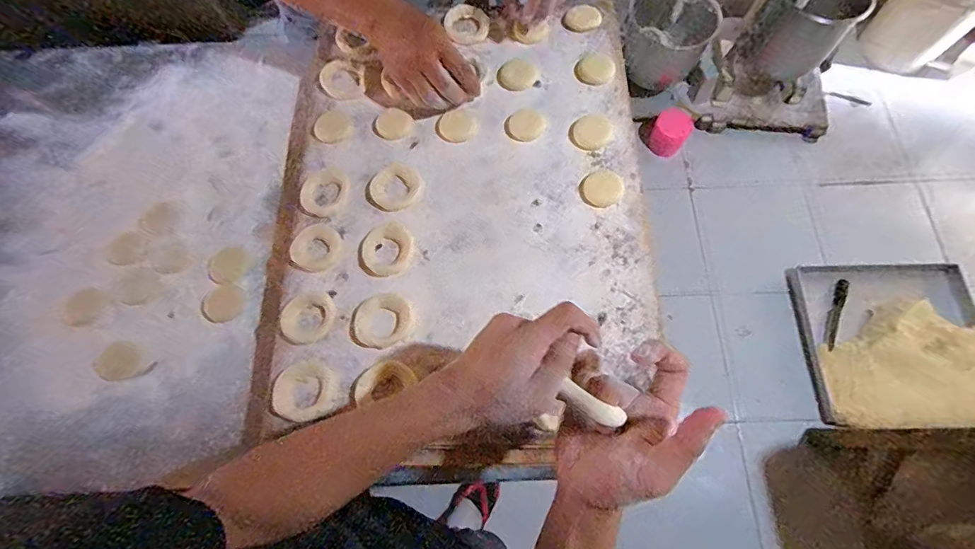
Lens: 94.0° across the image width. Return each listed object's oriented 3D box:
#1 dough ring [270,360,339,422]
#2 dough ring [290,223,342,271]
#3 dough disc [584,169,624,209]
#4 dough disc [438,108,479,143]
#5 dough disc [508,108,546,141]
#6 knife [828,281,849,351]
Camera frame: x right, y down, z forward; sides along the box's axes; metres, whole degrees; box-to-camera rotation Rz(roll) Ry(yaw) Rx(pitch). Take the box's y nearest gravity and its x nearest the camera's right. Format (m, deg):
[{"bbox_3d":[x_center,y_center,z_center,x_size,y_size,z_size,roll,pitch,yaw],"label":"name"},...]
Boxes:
[{"bbox_3d":[-0.191,0.120,0.474,0.066,0.007,0.059,-8,70,-2],"label":"dough ring"},{"bbox_3d":[-0.200,-0.032,0.527,0.056,0.005,0.056,0,70,1],"label":"dough ring"},{"bbox_3d":[0.140,-0.104,0.548,0.046,0.005,0.048,0,70,1],"label":"dough disc"},{"bbox_3d":[-0.037,-0.195,0.592,0.051,0.005,0.043,-25,72,-8],"label":"dough disc"},{"bbox_3d":[0.050,-0.194,0.583,0.046,0.006,0.051,18,72,8],"label":"dough disc"},{"bbox_3d":[1.111,0.127,1.447,0.034,0.017,0.246,25,73,10],"label":"knife"}]

